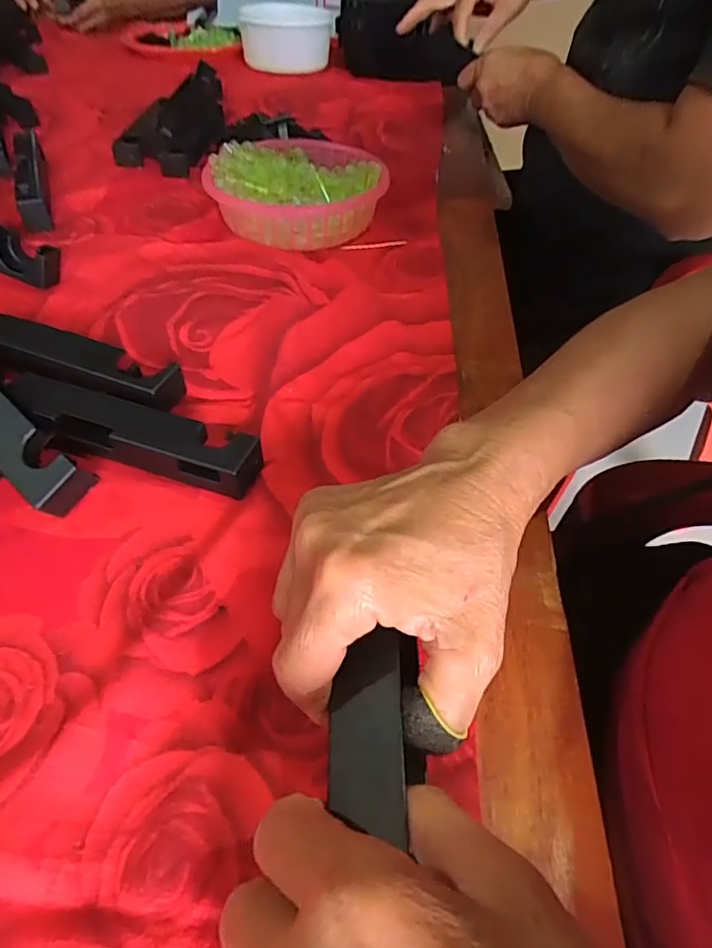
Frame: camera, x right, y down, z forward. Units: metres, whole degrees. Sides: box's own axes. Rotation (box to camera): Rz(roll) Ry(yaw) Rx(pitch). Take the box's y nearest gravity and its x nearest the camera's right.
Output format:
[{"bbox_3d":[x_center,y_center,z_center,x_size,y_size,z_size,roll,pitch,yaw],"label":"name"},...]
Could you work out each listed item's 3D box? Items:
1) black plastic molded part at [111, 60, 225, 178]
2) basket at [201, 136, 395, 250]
[{"bbox_3d":[-0.221,-0.452,0.705,0.092,0.061,0.228,7,47,2],"label":"black plastic molded part"},{"bbox_3d":[-0.058,-0.276,0.549,0.161,0.060,0.162,0,48,-5],"label":"basket"}]

